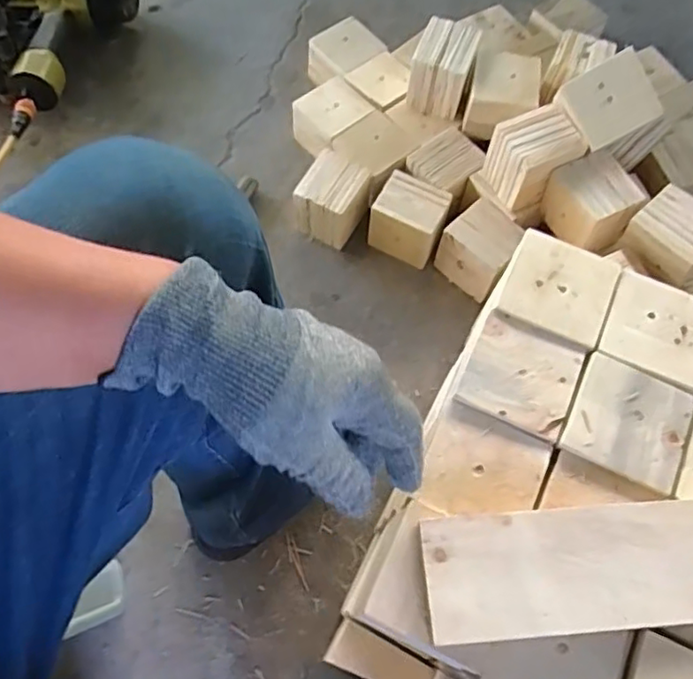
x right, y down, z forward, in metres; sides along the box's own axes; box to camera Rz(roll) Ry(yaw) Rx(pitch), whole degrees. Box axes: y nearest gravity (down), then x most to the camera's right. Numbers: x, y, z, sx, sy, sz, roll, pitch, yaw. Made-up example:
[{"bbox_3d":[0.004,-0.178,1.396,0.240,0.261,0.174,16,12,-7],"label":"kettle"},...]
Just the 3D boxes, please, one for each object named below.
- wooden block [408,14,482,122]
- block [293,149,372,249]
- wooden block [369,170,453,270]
[{"bbox_3d":[0.140,-0.390,0.915,0.082,0.091,0.099,19,67,8],"label":"wooden block"},{"bbox_3d":[-0.016,-0.197,0.900,0.091,0.093,0.091,23,66,9],"label":"block"},{"bbox_3d":[0.093,-0.169,0.895,0.100,0.080,0.083,27,68,11],"label":"wooden block"}]

